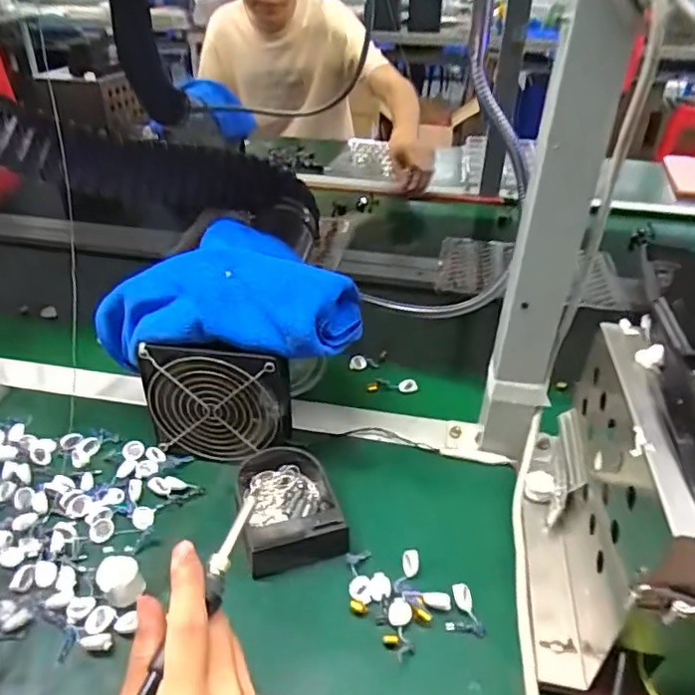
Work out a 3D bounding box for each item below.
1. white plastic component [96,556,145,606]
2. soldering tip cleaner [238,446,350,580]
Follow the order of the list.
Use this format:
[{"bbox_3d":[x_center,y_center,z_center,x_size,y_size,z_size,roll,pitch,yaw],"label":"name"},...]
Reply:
[{"bbox_3d":[-0.162,0.166,0.415,0.027,0.018,0.033,-24,42,-33],"label":"white plastic component"},{"bbox_3d":[-0.046,0.123,0.473,0.076,0.033,0.113,-8,35,-14],"label":"soldering tip cleaner"}]

